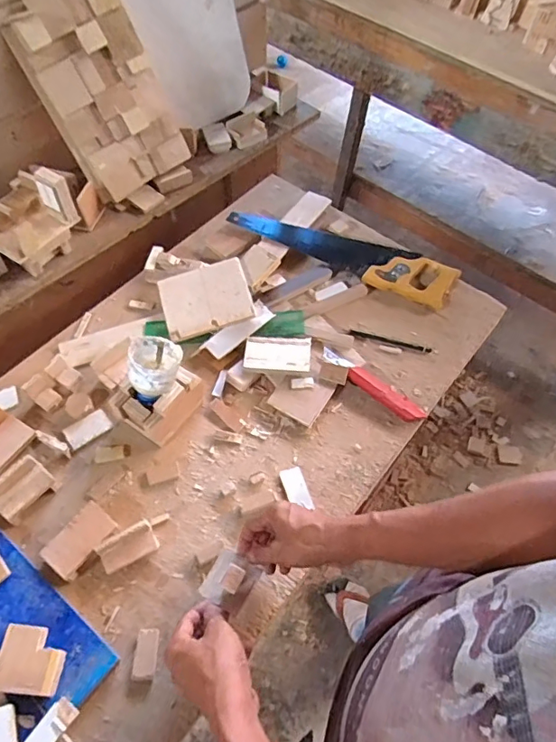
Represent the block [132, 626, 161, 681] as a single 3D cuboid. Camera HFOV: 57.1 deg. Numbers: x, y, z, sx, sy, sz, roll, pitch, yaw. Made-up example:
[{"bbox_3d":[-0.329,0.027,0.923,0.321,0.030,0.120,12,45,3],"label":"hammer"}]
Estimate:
[{"bbox_3d":[-0.149,0.319,0.577,0.025,0.008,0.051,0,58,-4],"label":"block"}]

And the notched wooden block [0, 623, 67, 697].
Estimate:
[{"bbox_3d":[-0.269,0.315,0.560,0.069,0.024,0.064,5,58,-1],"label":"notched wooden block"}]

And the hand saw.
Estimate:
[{"bbox_3d":[0.118,-0.222,0.918,0.401,0.028,0.102,26,61,14],"label":"hand saw"}]

